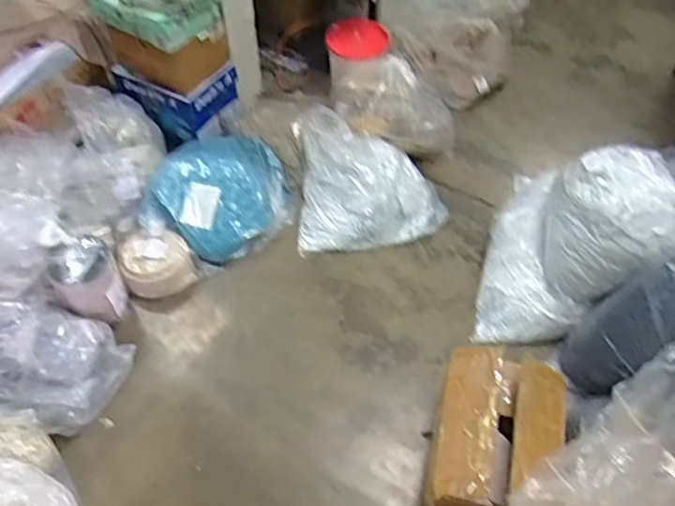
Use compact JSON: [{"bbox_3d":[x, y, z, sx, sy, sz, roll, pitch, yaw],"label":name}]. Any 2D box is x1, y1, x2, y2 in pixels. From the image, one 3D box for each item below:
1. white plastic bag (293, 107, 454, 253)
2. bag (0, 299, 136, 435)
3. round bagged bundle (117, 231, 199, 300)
[{"bbox_3d":[0.104,-0.225,1.822,0.430,0.171,0.417,0,53,-1],"label":"white plastic bag"},{"bbox_3d":[-0.723,0.260,1.429,0.396,0.182,0.263,0,53,-1],"label":"bag"},{"bbox_3d":[-0.488,0.025,1.675,0.179,0.086,0.171,1,53,-1],"label":"round bagged bundle"}]

